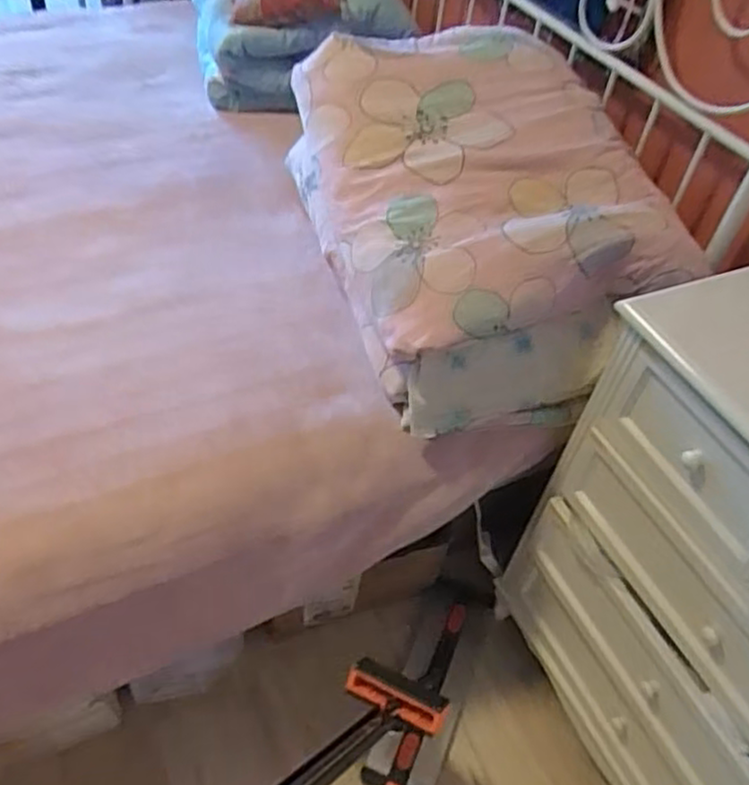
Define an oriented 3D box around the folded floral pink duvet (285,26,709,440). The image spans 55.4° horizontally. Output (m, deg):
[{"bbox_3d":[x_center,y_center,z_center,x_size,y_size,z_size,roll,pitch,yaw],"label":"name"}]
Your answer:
[{"bbox_3d":[0.166,-0.267,1.083,0.459,0.303,0.527,-11,50,-17],"label":"folded floral pink duvet"}]

